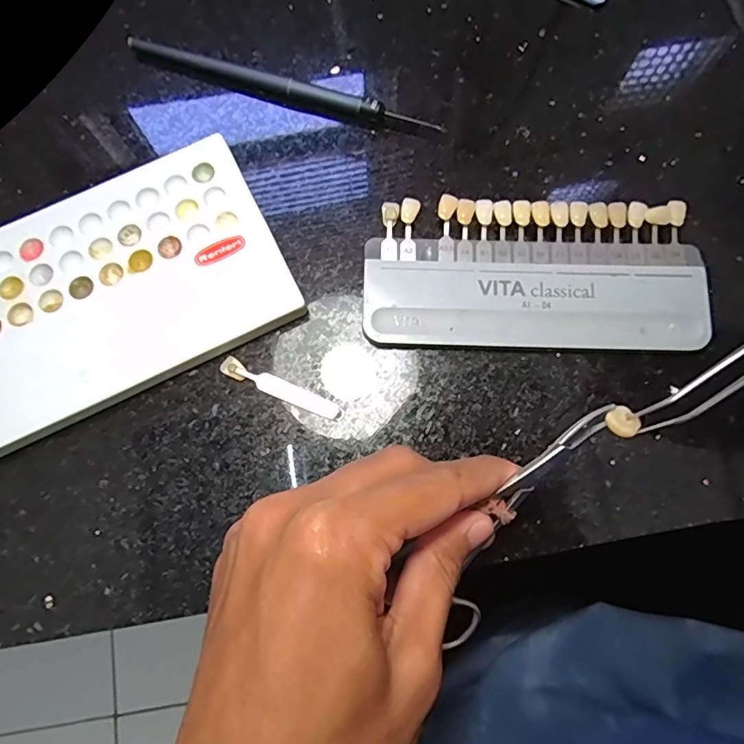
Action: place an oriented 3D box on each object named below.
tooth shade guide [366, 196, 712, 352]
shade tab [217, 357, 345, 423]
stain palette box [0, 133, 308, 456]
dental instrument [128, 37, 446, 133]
[{"bbox_3d":[0.071,-0.043,0.224,0.145,0.010,0.066,2,78,1],"label":"tooth shade guide"},{"bbox_3d":[-0.039,0.007,0.217,0.055,0.005,0.008,24,79,6],"label":"shade tab"},{"bbox_3d":[-0.116,-0.035,0.223,0.152,0.012,0.096,-25,79,-5],"label":"stain palette box"},{"bbox_3d":[-0.044,-0.138,0.246,0.156,0.009,0.009,16,78,4],"label":"dental instrument"}]

